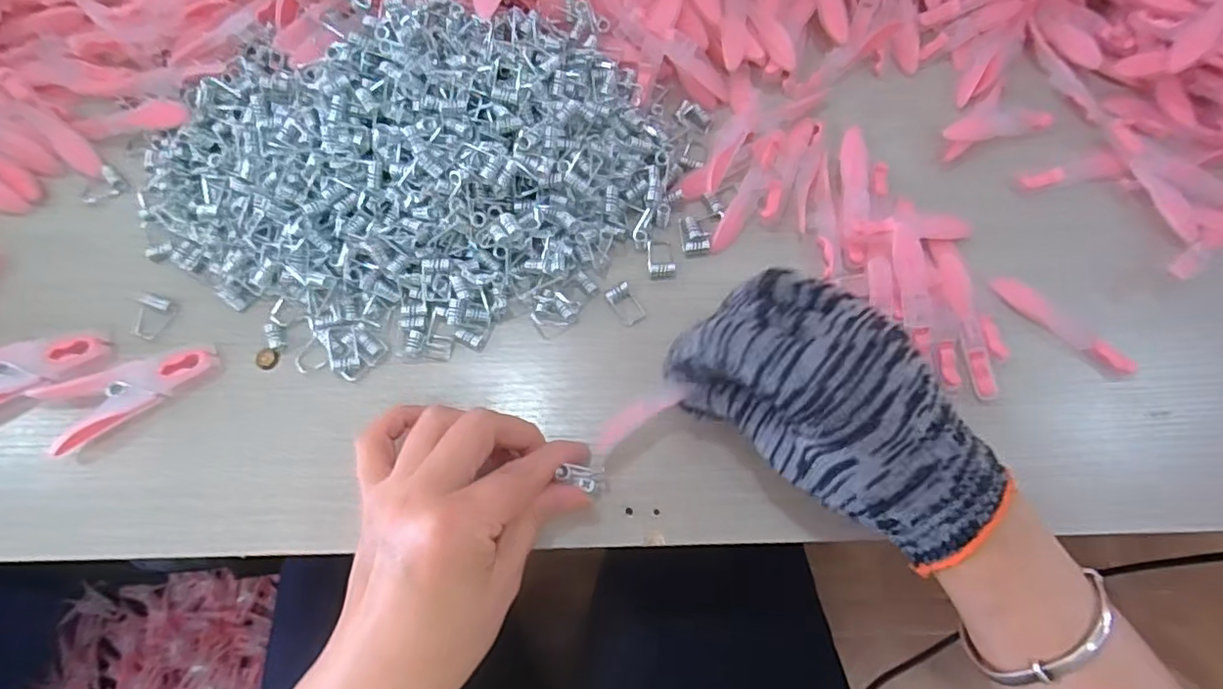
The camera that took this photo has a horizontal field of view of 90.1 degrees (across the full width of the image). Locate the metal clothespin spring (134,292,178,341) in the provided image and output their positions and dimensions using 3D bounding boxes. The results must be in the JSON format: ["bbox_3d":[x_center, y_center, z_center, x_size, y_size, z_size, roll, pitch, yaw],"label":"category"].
[{"bbox_3d":[-0.237,-0.015,0.314,0.017,0.004,0.022,12,70,3],"label":"metal clothespin spring"}]

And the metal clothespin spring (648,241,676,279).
[{"bbox_3d":[0.027,-0.047,0.333,0.014,0.007,0.023,-4,70,-3],"label":"metal clothespin spring"}]

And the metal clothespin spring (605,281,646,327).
[{"bbox_3d":[0.008,-0.022,0.325,0.014,0.005,0.022,-33,74,-13],"label":"metal clothespin spring"}]

